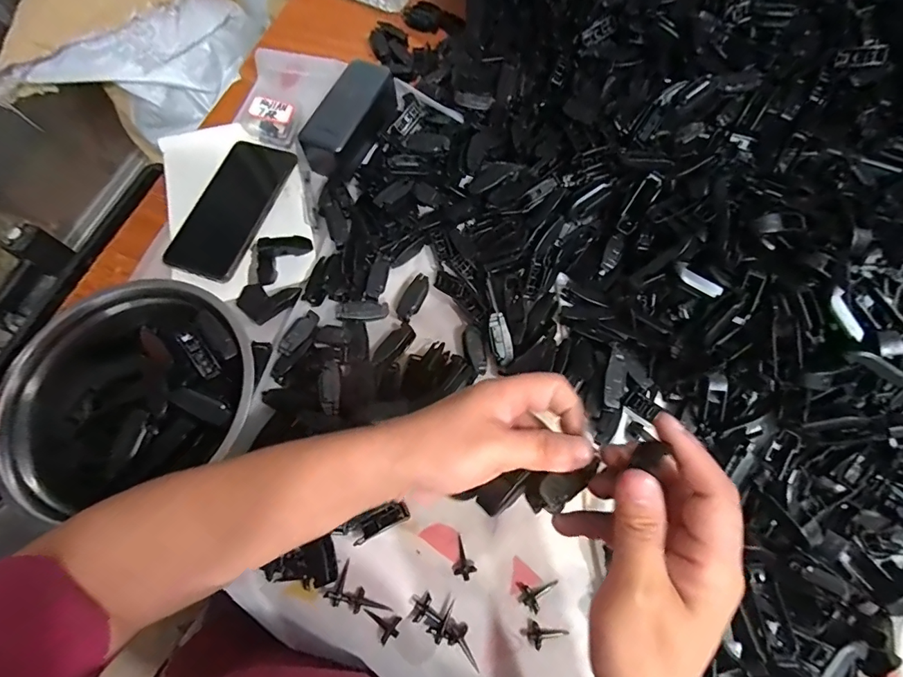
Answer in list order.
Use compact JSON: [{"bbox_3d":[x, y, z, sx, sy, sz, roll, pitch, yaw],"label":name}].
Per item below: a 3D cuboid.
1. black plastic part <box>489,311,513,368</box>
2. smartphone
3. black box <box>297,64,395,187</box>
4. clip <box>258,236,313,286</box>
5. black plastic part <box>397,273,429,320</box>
[{"bbox_3d":[0.045,0.001,0.408,0.018,0.006,0.049,-10,87,-1],"label":"black plastic part"},{"bbox_3d":[-0.236,-0.144,0.486,0.080,0.011,0.171,19,71,10],"label":"smartphone"},{"bbox_3d":[-0.113,-0.244,0.494,0.058,0.043,0.126,26,72,12],"label":"black box"},{"bbox_3d":[-0.174,-0.083,0.457,0.054,0.014,0.048,-8,69,0],"label":"clip"},{"bbox_3d":[-0.037,-0.041,0.442,0.018,0.012,0.048,25,72,12],"label":"black plastic part"}]

